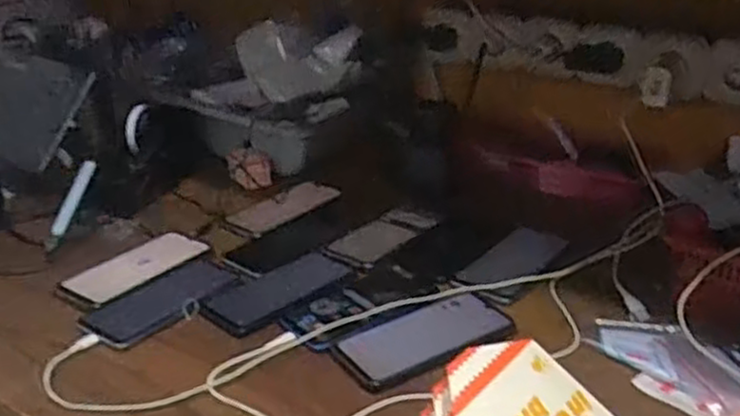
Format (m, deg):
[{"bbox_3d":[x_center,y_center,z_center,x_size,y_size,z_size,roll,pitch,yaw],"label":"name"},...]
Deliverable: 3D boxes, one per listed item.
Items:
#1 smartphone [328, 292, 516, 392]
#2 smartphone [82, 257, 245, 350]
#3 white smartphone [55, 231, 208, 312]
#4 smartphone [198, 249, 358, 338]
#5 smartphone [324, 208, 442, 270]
[{"bbox_3d":[0.053,0.121,0.705,0.165,0.010,0.089,-15,28,-30],"label":"smartphone"},{"bbox_3d":[-0.215,0.094,0.785,0.078,0.006,0.167,18,30,35],"label":"smartphone"},{"bbox_3d":[-0.264,0.065,0.833,0.072,0.010,0.155,18,30,34],"label":"white smartphone"},{"bbox_3d":[-0.094,0.084,0.800,0.164,0.008,0.080,-19,31,-36],"label":"smartphone"},{"bbox_3d":[0.016,0.031,0.895,0.076,0.009,0.146,19,31,36],"label":"smartphone"}]

